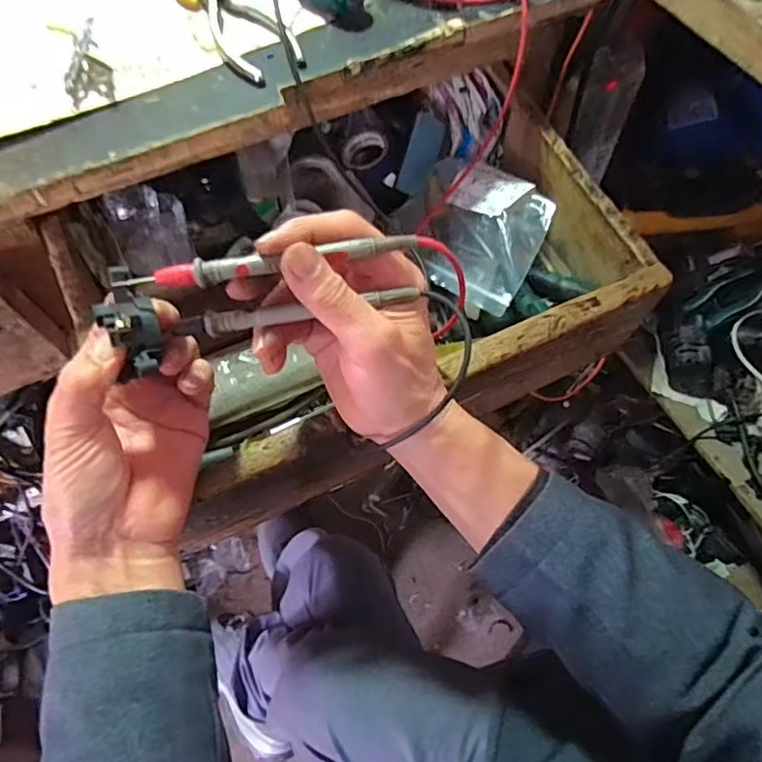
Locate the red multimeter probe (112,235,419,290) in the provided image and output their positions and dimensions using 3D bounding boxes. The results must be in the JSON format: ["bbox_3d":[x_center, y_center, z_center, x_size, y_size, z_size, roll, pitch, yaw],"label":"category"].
[{"bbox_3d":[-0.054,-0.059,0.285,0.145,0.010,0.009,-11,65,-7],"label":"red multimeter probe"}]

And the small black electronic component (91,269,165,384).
[{"bbox_3d":[-0.126,-0.031,0.288,0.024,0.019,0.056,-19,80,-9],"label":"small black electronic component"}]

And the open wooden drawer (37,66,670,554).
[{"bbox_3d":[-0.032,-0.094,0.468,0.383,0.106,0.293,-23,67,-11],"label":"open wooden drawer"}]

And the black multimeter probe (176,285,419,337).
[{"bbox_3d":[-0.041,-0.037,0.299,0.121,0.007,0.011,-10,65,-4],"label":"black multimeter probe"}]

